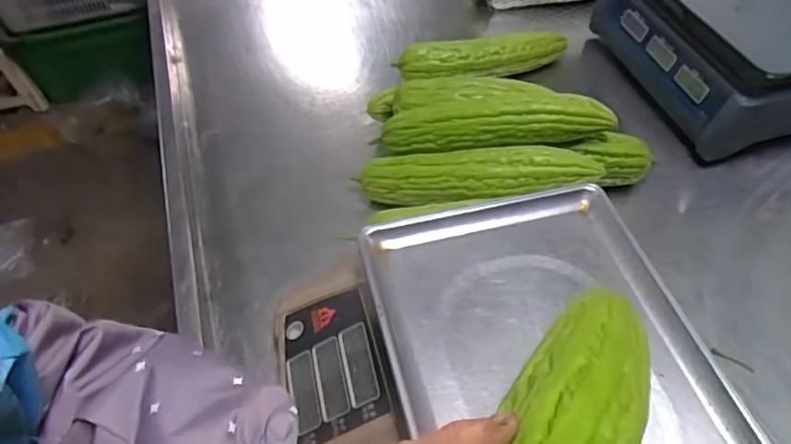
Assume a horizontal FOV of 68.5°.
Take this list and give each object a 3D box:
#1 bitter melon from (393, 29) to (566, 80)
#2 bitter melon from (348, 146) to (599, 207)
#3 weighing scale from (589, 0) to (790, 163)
[{"bbox_3d":[0.132,-0.248,0.862,0.255,0.048,0.062,-12,51,-8],"label":"bitter melon"},{"bbox_3d":[0.095,-0.057,0.676,0.285,0.059,0.065,0,50,2],"label":"bitter melon"},{"bbox_3d":[0.503,-0.270,0.827,0.331,0.129,0.331,-12,51,-8],"label":"weighing scale"}]

